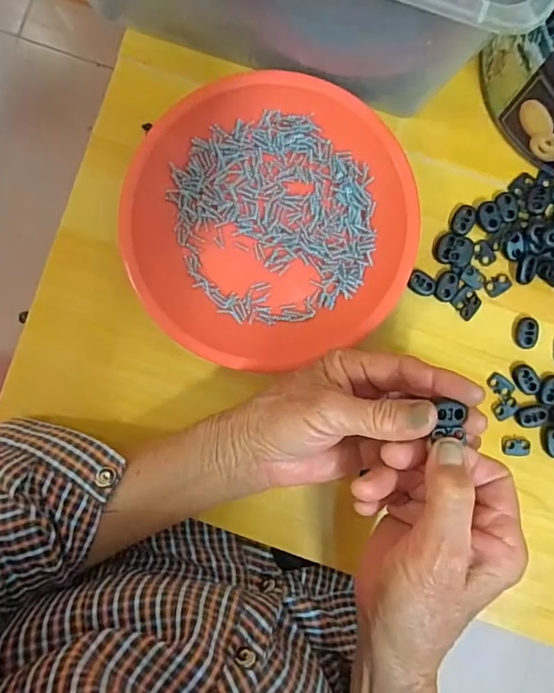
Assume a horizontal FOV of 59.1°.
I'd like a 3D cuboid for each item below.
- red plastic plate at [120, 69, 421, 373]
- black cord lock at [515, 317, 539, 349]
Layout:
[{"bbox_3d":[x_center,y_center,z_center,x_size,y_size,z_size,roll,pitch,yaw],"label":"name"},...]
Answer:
[{"bbox_3d":[-0.005,-0.085,0.336,0.186,0.024,0.191,0,91,1],"label":"red plastic plate"},{"bbox_3d":[0.176,-0.009,0.344,0.014,0.006,0.022,5,91,1],"label":"black cord lock"}]

